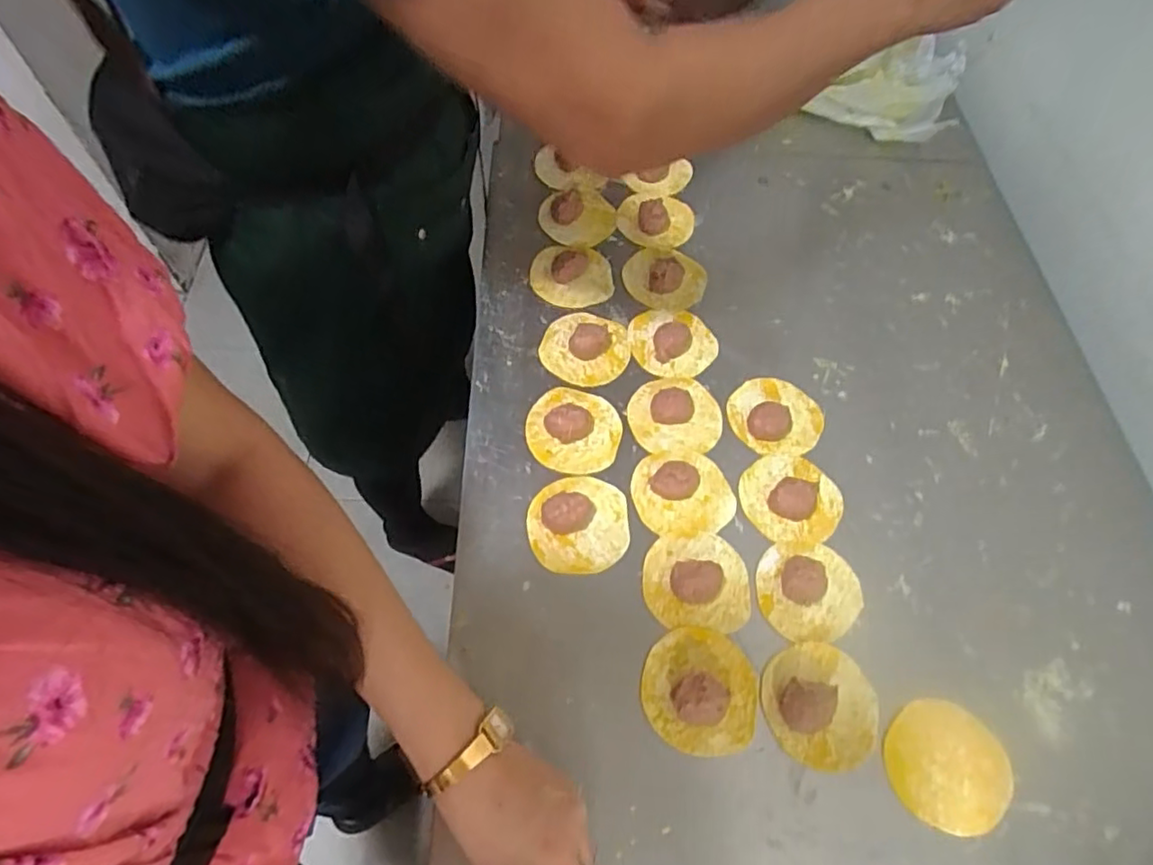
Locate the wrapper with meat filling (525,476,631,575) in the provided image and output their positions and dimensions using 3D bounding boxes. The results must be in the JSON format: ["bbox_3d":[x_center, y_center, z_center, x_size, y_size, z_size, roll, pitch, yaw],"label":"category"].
[{"bbox_3d":[0.002,0.069,0.499,0.080,0.023,0.077,1,61,-3],"label":"wrapper with meat filling"}]

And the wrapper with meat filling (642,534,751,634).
[{"bbox_3d":[0.095,0.112,0.481,0.081,0.024,0.073,5,61,-1],"label":"wrapper with meat filling"}]

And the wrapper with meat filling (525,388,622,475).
[{"bbox_3d":[-0.002,-0.006,0.542,0.080,0.021,0.077,1,61,-3],"label":"wrapper with meat filling"}]

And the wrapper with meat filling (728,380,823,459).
[{"bbox_3d":[0.182,-0.018,0.568,0.081,0.017,0.084,34,65,15],"label":"wrapper with meat filling"}]

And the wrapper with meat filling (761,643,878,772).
[{"bbox_3d":[0.175,0.191,0.442,0.080,0.019,0.079,1,61,-3],"label":"wrapper with meat filling"}]

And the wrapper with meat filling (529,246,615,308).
[{"bbox_3d":[-0.004,-0.161,0.636,0.083,0.018,0.077,3,61,-2],"label":"wrapper with meat filling"}]

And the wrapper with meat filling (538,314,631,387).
[{"bbox_3d":[0.010,-0.084,0.592,0.079,0.017,0.079,1,61,-3],"label":"wrapper with meat filling"}]

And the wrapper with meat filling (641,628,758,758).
[{"bbox_3d":[0.089,0.181,0.444,0.080,0.022,0.082,1,61,-3],"label":"wrapper with meat filling"}]

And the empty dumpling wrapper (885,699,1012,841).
[{"bbox_3d":[0.256,0.229,0.432,0.079,0.004,0.080,41,67,18],"label":"empty dumpling wrapper"}]

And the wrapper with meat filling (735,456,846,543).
[{"bbox_3d":[0.181,0.054,0.526,0.082,0.013,0.079,1,61,-3],"label":"wrapper with meat filling"}]

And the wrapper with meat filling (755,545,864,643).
[{"bbox_3d":[0.183,0.119,0.481,0.077,0.026,0.074,2,61,-3],"label":"wrapper with meat filling"}]

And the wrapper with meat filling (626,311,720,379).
[{"bbox_3d":[0.094,-0.090,0.602,0.080,0.019,0.077,1,61,-3],"label":"wrapper with meat filling"}]

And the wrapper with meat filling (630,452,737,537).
[{"bbox_3d":[0.090,0.044,0.516,0.081,0.027,0.075,-3,61,-5],"label":"wrapper with meat filling"}]

